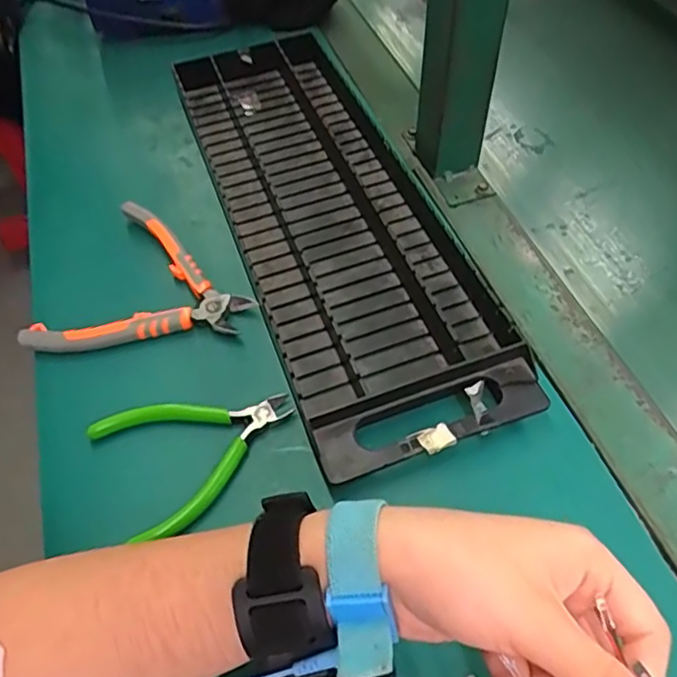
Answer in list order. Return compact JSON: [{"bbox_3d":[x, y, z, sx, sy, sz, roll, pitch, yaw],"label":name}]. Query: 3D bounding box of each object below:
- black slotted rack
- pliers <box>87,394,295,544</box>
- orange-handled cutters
[{"bbox_3d":[-0.012,-0.097,0.461,0.135,0.032,0.414,-16,55,-13],"label":"black slotted rack"},{"bbox_3d":[-0.080,0.064,0.369,0.112,0.018,0.084,-20,56,-16],"label":"pliers"},{"bbox_3d":[-0.129,-0.027,0.433,0.128,0.027,0.123,21,55,14],"label":"orange-handled cutters"}]

